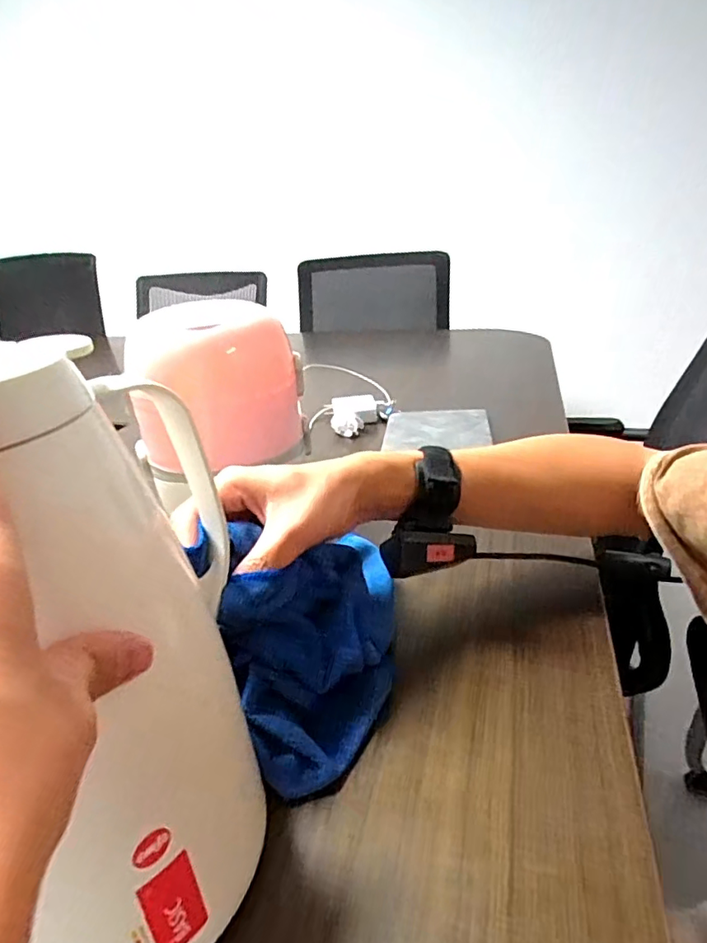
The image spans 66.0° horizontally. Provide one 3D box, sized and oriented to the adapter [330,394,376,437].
[{"bbox_3d":[0.001,-0.089,0.847,0.071,0.037,0.100,-3,25,1],"label":"adapter"}]

